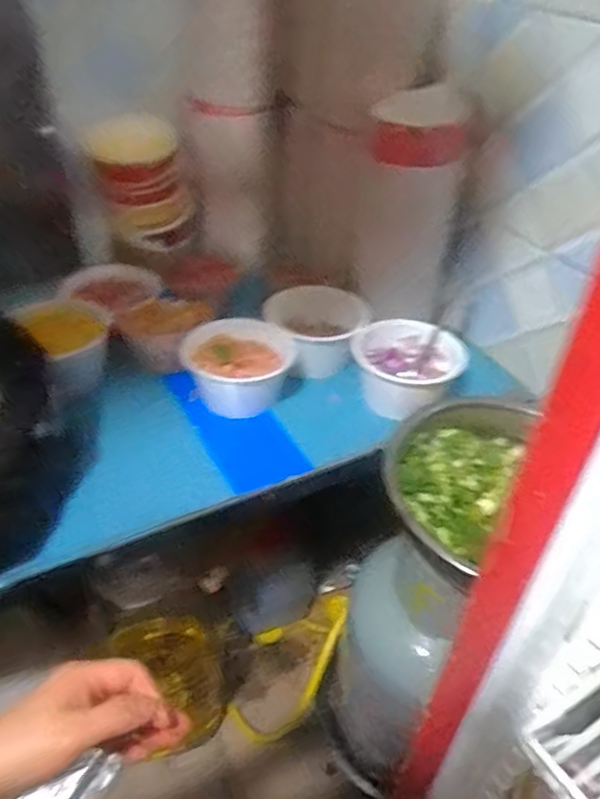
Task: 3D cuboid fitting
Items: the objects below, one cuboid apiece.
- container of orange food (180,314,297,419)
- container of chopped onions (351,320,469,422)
[{"bbox_3d":[-0.094,-0.048,0.975,0.170,0.100,0.149,-8,41,-8],"label":"container of orange food"},{"bbox_3d":[0.174,-0.050,0.997,0.172,0.082,0.166,11,42,14],"label":"container of chopped onions"}]

